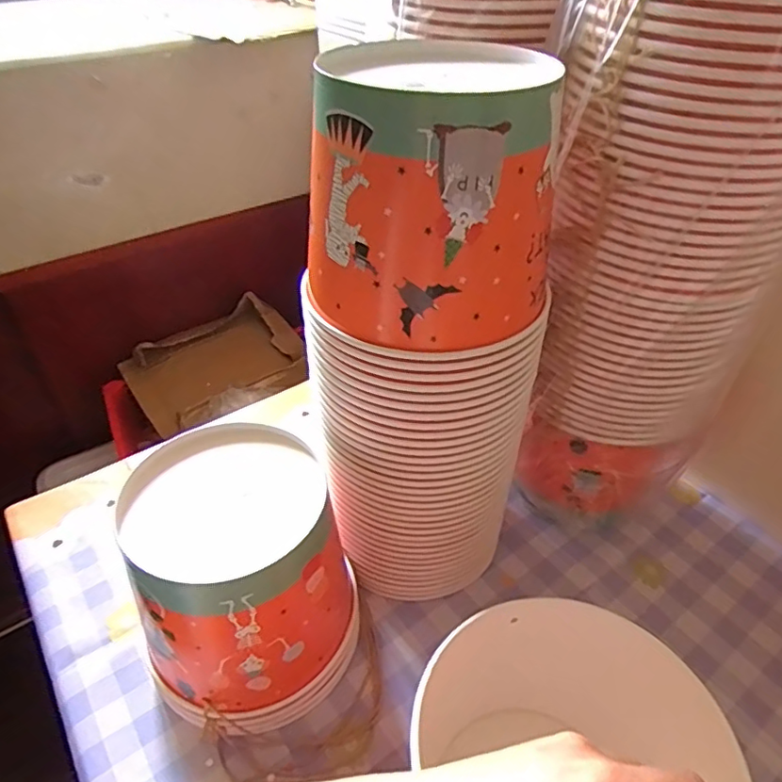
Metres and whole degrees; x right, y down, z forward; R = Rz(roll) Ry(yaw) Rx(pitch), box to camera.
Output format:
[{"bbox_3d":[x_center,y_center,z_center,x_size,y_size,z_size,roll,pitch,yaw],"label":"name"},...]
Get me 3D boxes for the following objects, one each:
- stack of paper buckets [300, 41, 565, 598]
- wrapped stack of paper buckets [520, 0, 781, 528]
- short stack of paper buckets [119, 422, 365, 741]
[{"bbox_3d":[0.025,-0.024,0.418,0.146,0.369,0.154,18,44,20],"label":"stack of paper buckets"},{"bbox_3d":[0.182,-0.071,0.420,0.137,0.393,0.130,-13,43,-14],"label":"wrapped stack of paper buckets"},{"bbox_3d":[-0.100,0.133,0.411,0.135,0.164,0.140,-9,42,-10],"label":"short stack of paper buckets"}]

